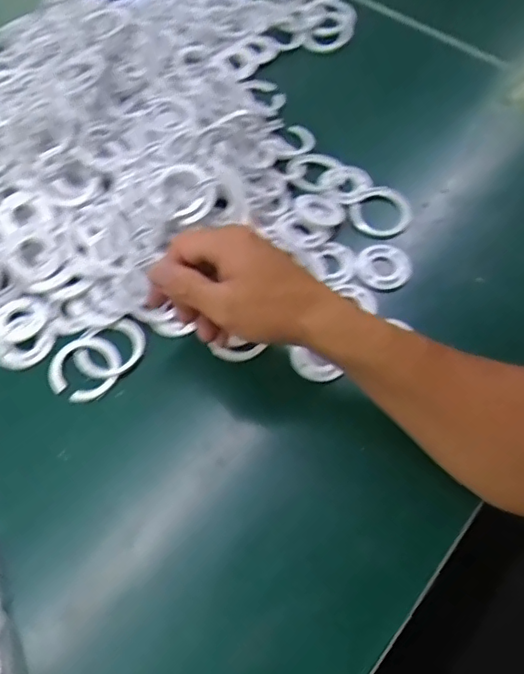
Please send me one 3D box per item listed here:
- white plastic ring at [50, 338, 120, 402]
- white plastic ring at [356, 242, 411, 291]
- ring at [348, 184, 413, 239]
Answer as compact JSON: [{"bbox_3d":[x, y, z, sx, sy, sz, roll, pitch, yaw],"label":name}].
[{"bbox_3d":[-0.137,0.024,0.448,0.054,0.004,0.050,-1,62,1],"label":"white plastic ring"},{"bbox_3d":[0.101,-0.062,0.487,0.044,0.006,0.044,-33,66,-15],"label":"white plastic ring"},{"bbox_3d":[0.107,-0.113,0.514,0.054,0.006,0.053,-1,62,1],"label":"ring"}]

